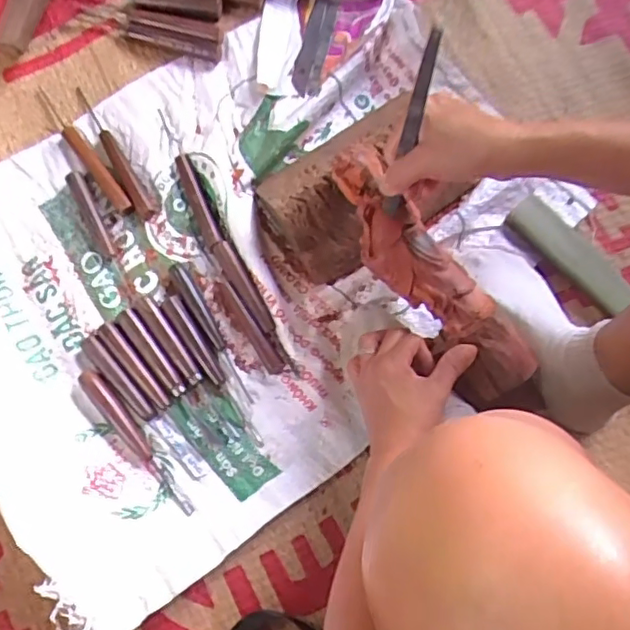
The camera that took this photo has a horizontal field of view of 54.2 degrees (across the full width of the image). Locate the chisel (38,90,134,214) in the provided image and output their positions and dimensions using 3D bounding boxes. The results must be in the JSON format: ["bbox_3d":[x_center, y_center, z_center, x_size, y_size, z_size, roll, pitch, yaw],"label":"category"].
[{"bbox_3d":[-0.256,-0.182,0.677,0.018,0.007,0.179,-38,82,-8],"label":"chisel"}]

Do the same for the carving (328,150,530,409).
[{"bbox_3d":[0.103,-0.034,0.566,0.074,0.038,0.255,-39,92,-8],"label":"carving"}]

